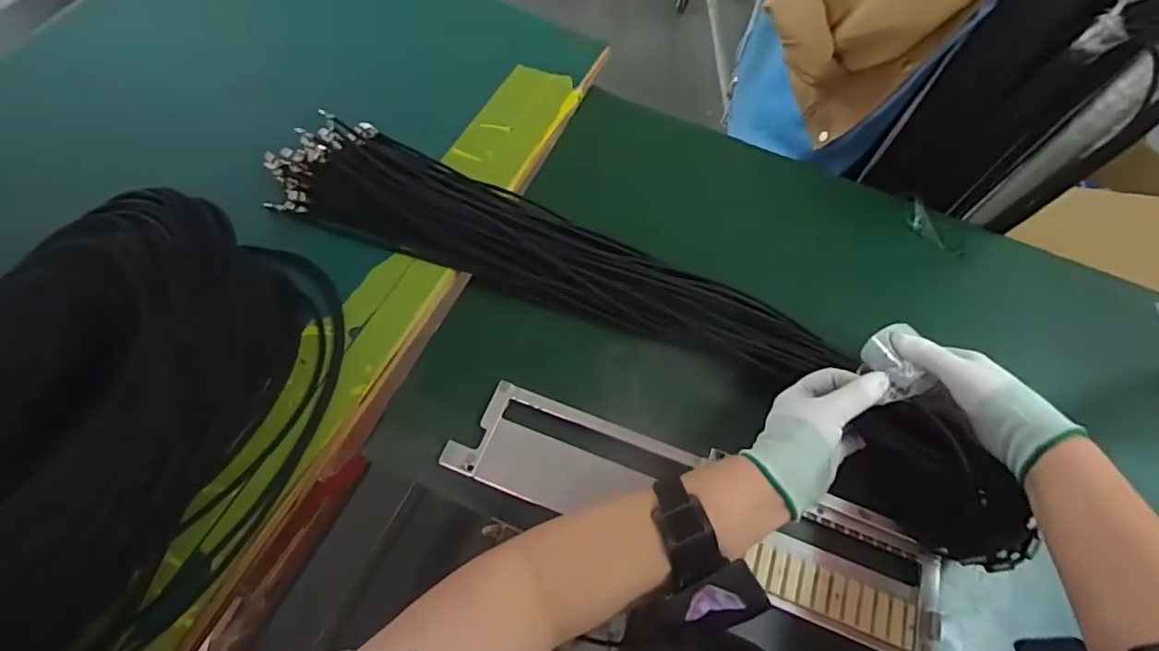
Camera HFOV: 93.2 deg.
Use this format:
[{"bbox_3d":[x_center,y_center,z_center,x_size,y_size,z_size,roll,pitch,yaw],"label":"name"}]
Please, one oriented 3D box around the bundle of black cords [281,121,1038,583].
[{"bbox_3d":[0.039,-0.024,0.514,0.740,0.067,0.141,28,65,10],"label":"bundle of black cords"}]

